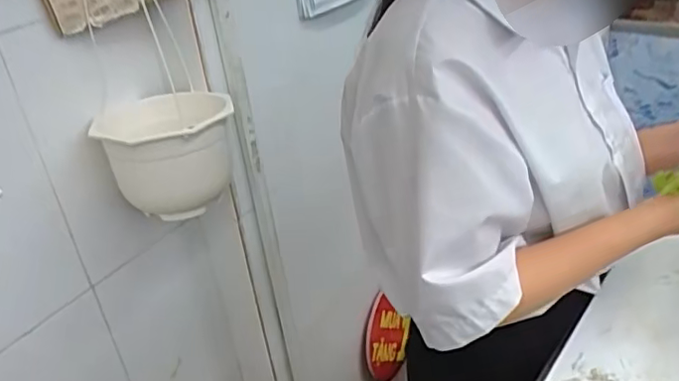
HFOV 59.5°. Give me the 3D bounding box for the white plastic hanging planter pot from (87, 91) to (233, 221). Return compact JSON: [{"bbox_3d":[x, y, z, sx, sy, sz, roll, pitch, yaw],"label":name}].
[{"bbox_3d":[-0.277,-0.059,0.977,0.203,0.149,0.219,-5,29,3],"label":"white plastic hanging planter pot"}]

